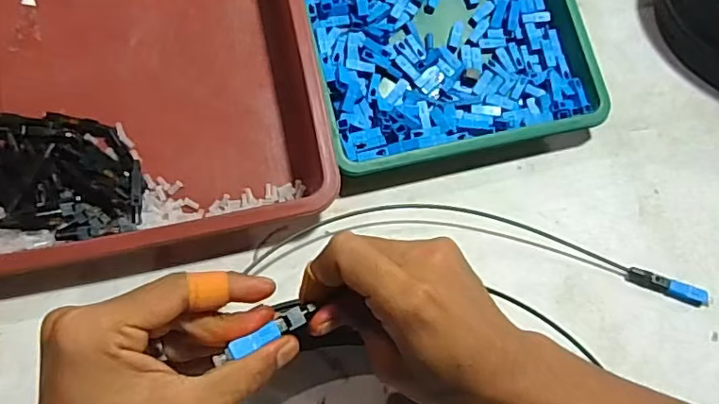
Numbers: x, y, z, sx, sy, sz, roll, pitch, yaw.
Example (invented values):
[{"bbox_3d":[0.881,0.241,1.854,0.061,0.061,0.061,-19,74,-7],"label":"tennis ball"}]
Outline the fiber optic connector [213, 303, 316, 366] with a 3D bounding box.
[{"bbox_3d":[-0.044,0.064,0.271,0.053,0.007,0.009,-25,59,-28],"label":"fiber optic connector"}]

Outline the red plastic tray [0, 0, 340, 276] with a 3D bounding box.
[{"bbox_3d":[-0.181,-0.133,0.429,0.264,0.060,0.341,-9,78,-14],"label":"red plastic tray"}]

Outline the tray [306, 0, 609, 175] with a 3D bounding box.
[{"bbox_3d":[0.061,-0.199,0.488,0.225,0.057,0.341,-11,76,-11],"label":"tray"}]

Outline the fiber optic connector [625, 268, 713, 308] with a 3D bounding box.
[{"bbox_3d":[0.221,0.061,0.400,0.057,0.010,0.012,18,56,11],"label":"fiber optic connector"}]

